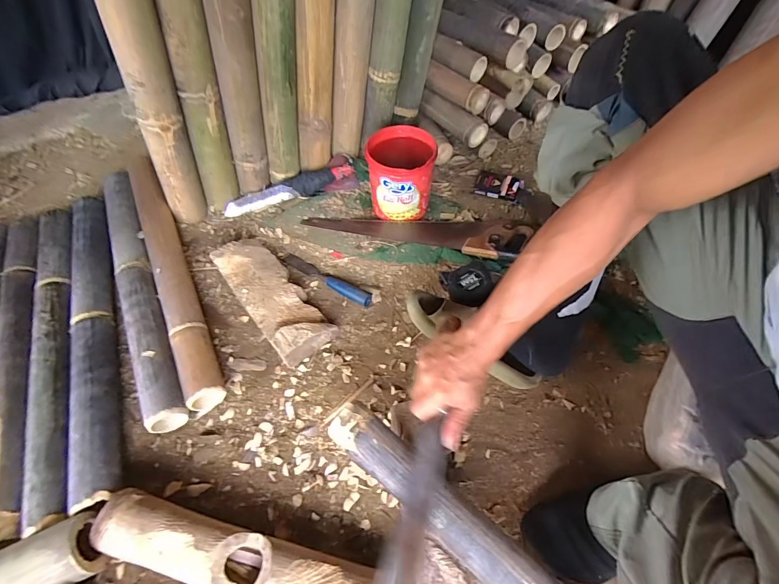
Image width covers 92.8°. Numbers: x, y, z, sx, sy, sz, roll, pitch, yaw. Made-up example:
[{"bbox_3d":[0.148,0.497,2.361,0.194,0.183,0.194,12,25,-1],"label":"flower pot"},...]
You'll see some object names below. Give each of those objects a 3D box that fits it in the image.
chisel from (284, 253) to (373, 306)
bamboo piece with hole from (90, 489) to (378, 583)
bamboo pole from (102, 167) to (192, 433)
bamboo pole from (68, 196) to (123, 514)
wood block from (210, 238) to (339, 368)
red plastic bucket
[{"bbox_3d":[-0.129,-0.031,0.750,0.219,0.024,0.029,31,60,19],"label":"chisel"},{"bbox_3d":[-0.183,0.343,0.469,0.396,0.070,0.073,11,56,11],"label":"bamboo piece with hole"},{"bbox_3d":[-0.496,-0.026,0.735,0.069,0.074,0.635,-25,57,-14],"label":"bamboo pole"},{"bbox_3d":[-0.540,0.046,0.680,0.069,0.052,0.657,-22,56,-12],"label":"bamboo pole"},{"bbox_3d":[-0.222,0.006,0.704,0.108,0.061,0.287,-34,60,-20],"label":"wood block"},{"bbox_3d":[0.023,-0.250,0.806,0.132,0.154,0.135,-1,55,2],"label":"red plastic bucket"}]

